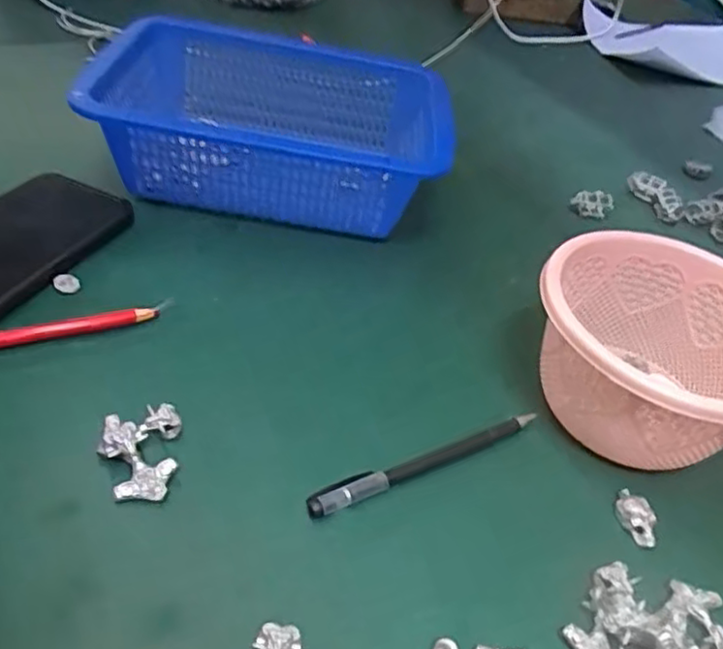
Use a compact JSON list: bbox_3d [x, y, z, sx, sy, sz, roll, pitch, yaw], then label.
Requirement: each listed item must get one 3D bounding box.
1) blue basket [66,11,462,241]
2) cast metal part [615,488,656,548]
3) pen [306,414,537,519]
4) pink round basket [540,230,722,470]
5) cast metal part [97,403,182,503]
[{"bbox_3d":[-0.065,-0.149,0.544,0.256,0.122,0.191,8,42,-5],"label":"blue basket"},{"bbox_3d":[0.150,0.104,0.368,0.017,0.010,0.031,-3,44,-16],"label":"cast metal part"},{"bbox_3d":[0.037,0.072,0.372,0.147,0.013,0.012,-16,49,-27],"label":"pen"},{"bbox_3d":[0.175,0.020,0.403,0.138,0.083,0.136,6,42,-6],"label":"pink round basket"},{"bbox_3d":[-0.112,0.063,0.340,0.036,0.025,0.050,1,43,-11],"label":"cast metal part"}]

